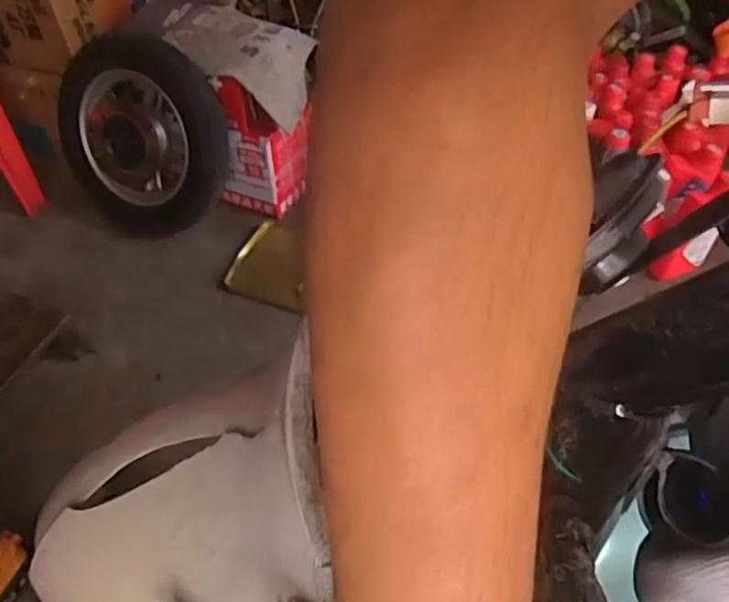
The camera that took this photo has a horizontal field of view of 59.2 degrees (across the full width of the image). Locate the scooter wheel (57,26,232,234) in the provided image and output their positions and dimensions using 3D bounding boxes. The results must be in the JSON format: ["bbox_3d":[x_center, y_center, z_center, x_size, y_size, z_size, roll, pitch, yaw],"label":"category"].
[{"bbox_3d":[-0.481,-0.351,1.396,0.410,0.378,0.125,-42,25,18],"label":"scooter wheel"}]

